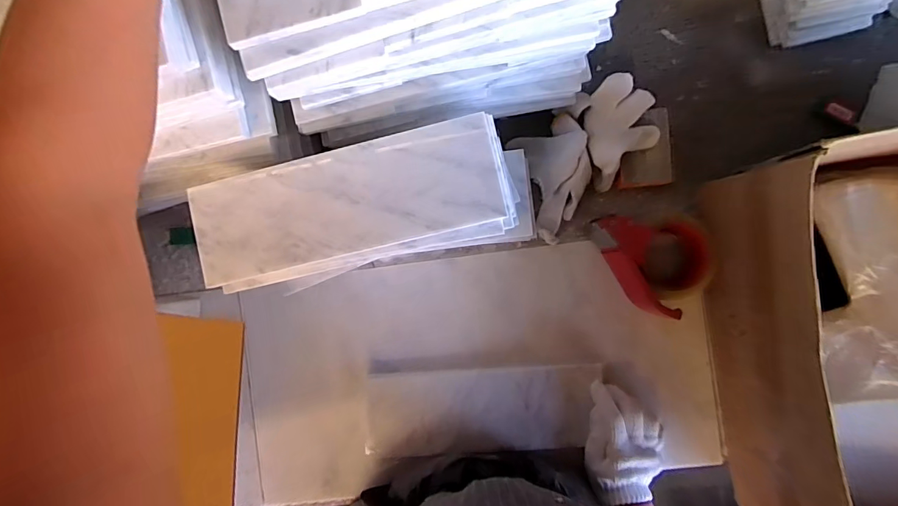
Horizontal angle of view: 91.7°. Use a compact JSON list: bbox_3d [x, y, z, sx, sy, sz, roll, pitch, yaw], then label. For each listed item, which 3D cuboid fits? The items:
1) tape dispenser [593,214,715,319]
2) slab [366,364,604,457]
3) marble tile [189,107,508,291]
[{"bbox_3d":[0.255,-0.001,0.529,0.110,0.060,0.142,-33,87,6],"label":"tape dispenser"},{"bbox_3d":[0.039,0.202,0.563,0.290,0.023,0.103,-6,90,6],"label":"slab"},{"bbox_3d":[-0.103,-0.049,0.423,0.301,0.013,0.101,-13,89,7],"label":"marble tile"}]

